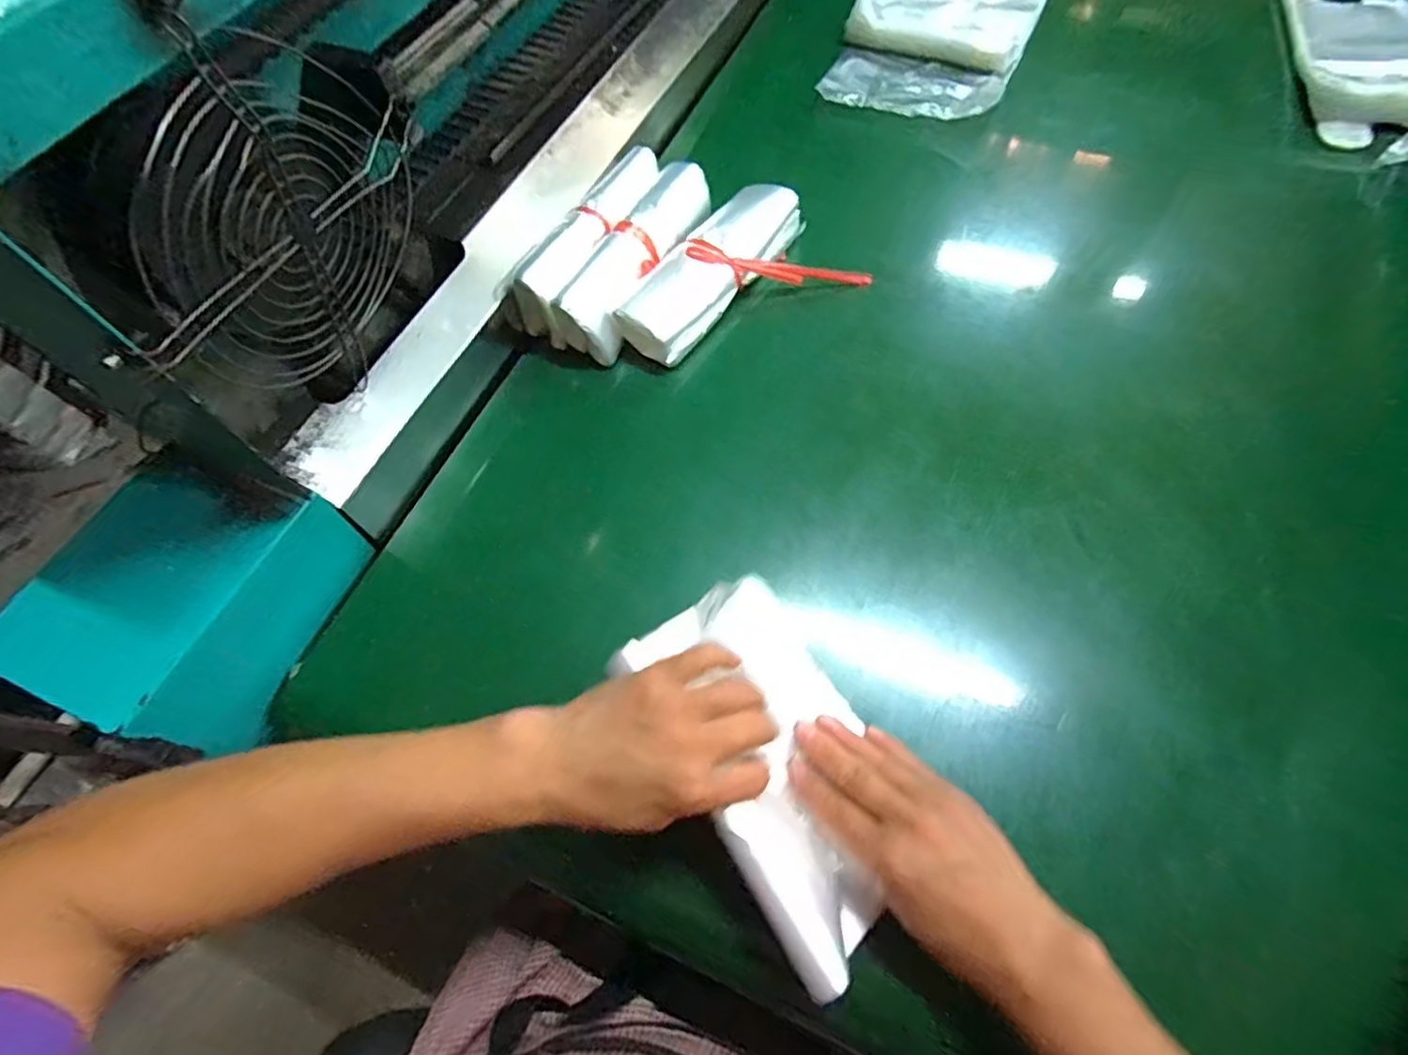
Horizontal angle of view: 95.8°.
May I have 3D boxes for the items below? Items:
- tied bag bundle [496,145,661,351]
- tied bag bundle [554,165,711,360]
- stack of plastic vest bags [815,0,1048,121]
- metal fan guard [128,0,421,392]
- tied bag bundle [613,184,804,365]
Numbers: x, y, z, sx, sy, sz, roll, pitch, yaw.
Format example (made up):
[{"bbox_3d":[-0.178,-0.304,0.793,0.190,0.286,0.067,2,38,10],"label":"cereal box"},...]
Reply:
[{"bbox_3d":[-0.099,-0.262,0.581,0.047,0.063,0.211,25,67,14],"label":"tied bag bundle"},{"bbox_3d":[-0.053,-0.247,0.577,0.063,0.048,0.213,23,67,13],"label":"tied bag bundle"},{"bbox_3d":[0.294,-0.617,0.747,0.193,0.029,0.417,23,67,13],"label":"stack of plastic vest bags"},{"bbox_3d":[-0.219,-0.169,0.335,0.035,0.183,0.201,17,65,10],"label":"metal fan guard"},{"bbox_3d":[0.010,-0.231,0.577,0.070,0.048,0.209,33,69,17],"label":"tied bag bundle"}]

